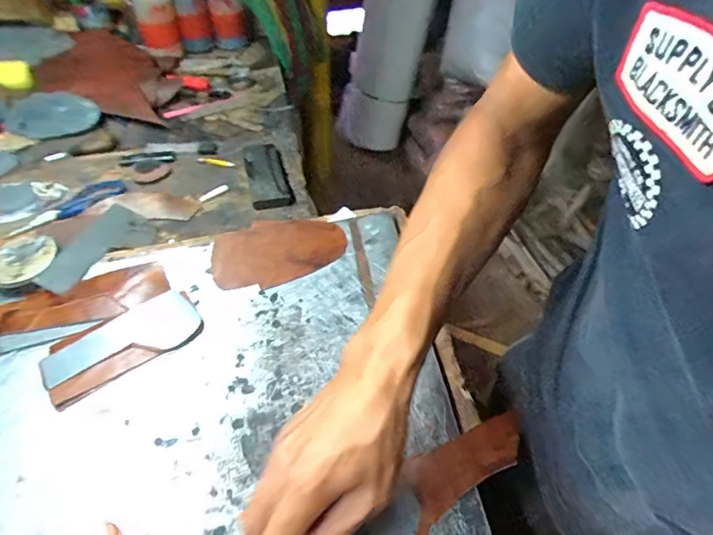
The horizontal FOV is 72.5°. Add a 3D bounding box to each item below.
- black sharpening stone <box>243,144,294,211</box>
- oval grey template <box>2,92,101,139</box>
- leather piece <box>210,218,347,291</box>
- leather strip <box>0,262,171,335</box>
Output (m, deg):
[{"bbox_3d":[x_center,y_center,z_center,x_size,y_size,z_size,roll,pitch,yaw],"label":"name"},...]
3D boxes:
[{"bbox_3d":[-0.130,-0.138,0.700,0.054,0.022,0.154,-10,47,-12],"label":"black sharpening stone"},{"bbox_3d":[-0.545,-0.265,0.854,0.187,0.016,0.116,14,64,18],"label":"oval grey template"},{"bbox_3d":[-0.091,-0.021,0.558,0.147,0.014,0.097,-21,48,-17],"label":"leather piece"},{"bbox_3d":[-0.330,0.048,0.510,0.252,0.010,0.067,-14,48,-16],"label":"leather strip"}]

